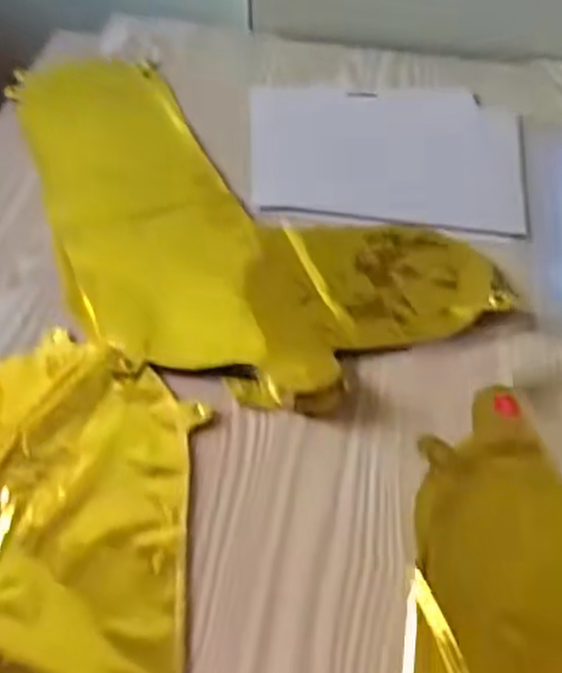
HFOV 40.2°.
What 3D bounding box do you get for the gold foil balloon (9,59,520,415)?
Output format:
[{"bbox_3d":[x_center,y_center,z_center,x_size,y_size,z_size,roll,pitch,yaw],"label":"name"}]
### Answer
[{"bbox_3d":[-0.059,-0.107,0.560,0.231,0.012,0.416,-23,51,-22],"label":"gold foil balloon"}]

